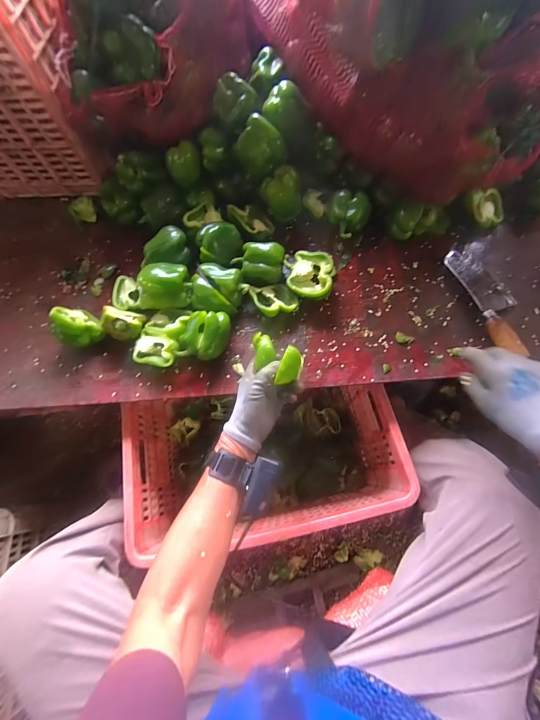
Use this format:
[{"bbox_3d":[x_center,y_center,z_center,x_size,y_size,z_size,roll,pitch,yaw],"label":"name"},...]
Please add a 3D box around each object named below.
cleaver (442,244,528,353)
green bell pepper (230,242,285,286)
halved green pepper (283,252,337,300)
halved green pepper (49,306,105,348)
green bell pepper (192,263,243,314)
[{"bbox_3d":[0.410,-0.127,0.546,0.081,0.029,0.251,-9,69,-1],"label":"cleaver"},{"bbox_3d":[-0.022,-0.188,0.587,0.101,0.075,0.067,-4,69,1],"label":"green bell pepper"},{"bbox_3d":[0.071,-0.151,0.556,0.092,0.058,0.086,-1,69,2],"label":"halved green pepper"},{"bbox_3d":[-0.350,-0.056,0.536,0.073,0.074,0.068,40,74,16],"label":"halved green pepper"},{"bbox_3d":[-0.096,-0.127,0.555,0.083,0.069,0.087,-1,69,2],"label":"green bell pepper"}]

